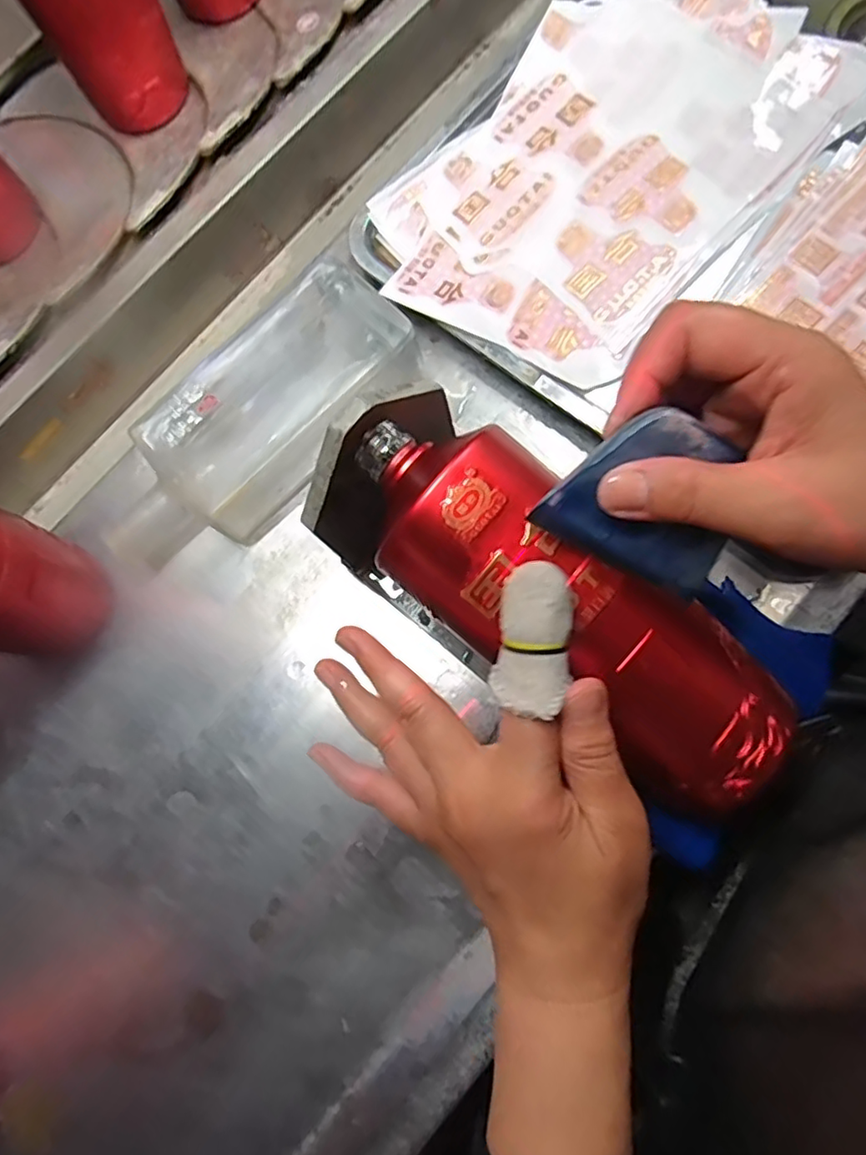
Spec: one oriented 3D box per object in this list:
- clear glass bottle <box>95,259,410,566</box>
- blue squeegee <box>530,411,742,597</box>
[{"bbox_3d":[-0.111,-0.097,0.387,0.230,0.053,0.105,-43,82,-8],"label":"clear glass bottle"},{"bbox_3d":[0.084,-0.028,0.226,0.075,0.005,0.058,24,120,-14],"label":"blue squeegee"}]

